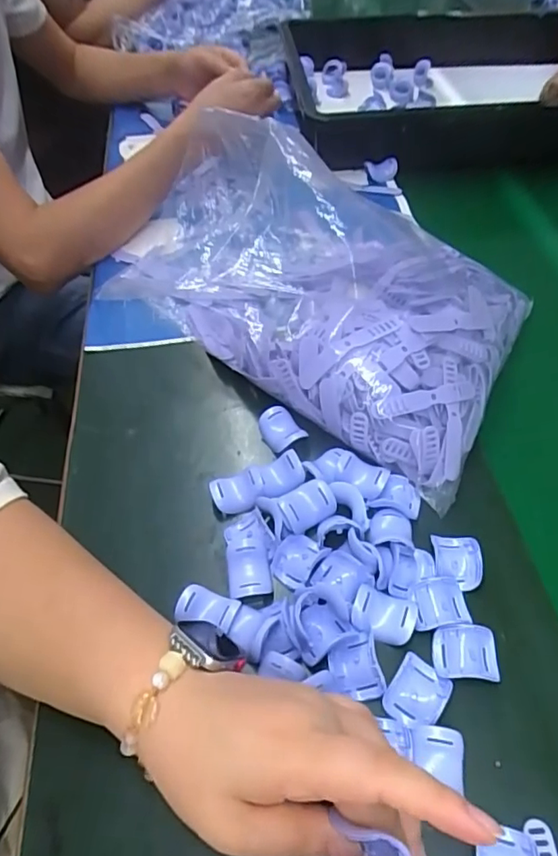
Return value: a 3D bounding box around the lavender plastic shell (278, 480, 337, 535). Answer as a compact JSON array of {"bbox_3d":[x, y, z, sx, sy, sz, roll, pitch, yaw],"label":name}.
[{"bbox_3d":[0.019,0.054,0.388,0.040,0.015,0.027,-24,56,-18],"label":"lavender plastic shell"}]

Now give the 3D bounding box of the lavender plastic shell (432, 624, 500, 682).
[{"bbox_3d":[0.114,0.138,0.330,0.037,0.014,0.030,3,52,2],"label":"lavender plastic shell"}]

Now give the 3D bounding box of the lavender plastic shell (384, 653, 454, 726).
[{"bbox_3d":[0.082,0.155,0.318,0.030,0.009,0.037,30,57,21],"label":"lavender plastic shell"}]

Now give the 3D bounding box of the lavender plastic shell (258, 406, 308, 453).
[{"bbox_3d":[0.001,0.003,0.441,0.026,0.020,0.040,-23,55,-17],"label":"lavender plastic shell"}]

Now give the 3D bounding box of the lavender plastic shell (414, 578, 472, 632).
[{"bbox_3d":[0.107,0.112,0.347,0.037,0.011,0.032,-1,52,-1],"label":"lavender plastic shell"}]

